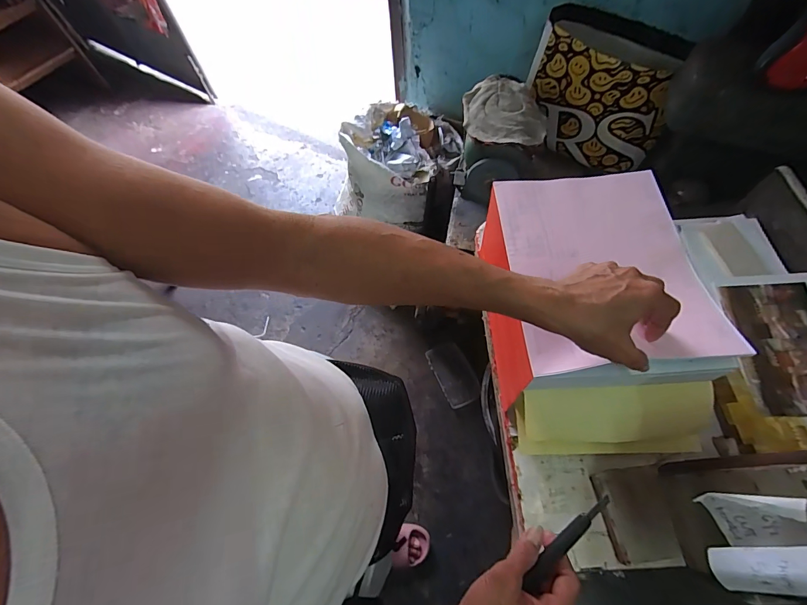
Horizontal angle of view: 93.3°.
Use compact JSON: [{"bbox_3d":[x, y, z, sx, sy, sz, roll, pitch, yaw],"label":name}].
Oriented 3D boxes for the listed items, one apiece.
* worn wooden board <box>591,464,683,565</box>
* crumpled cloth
[{"bbox_3d":[0.288,0.262,0.473,0.076,0.023,0.099,-8,63,-1],"label":"worn wooden board"},{"bbox_3d":[0.222,-0.417,0.829,0.181,0.044,0.195,4,63,5],"label":"crumpled cloth"}]

